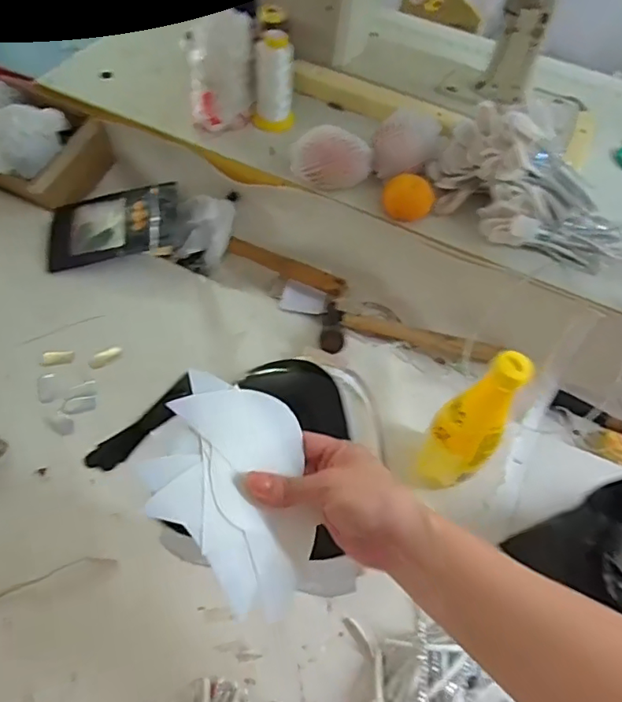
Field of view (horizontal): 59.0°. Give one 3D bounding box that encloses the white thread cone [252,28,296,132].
[{"bbox_3d":[-0.050,-0.374,0.766,0.058,0.116,0.049,3,57,-3],"label":"white thread cone"}]

